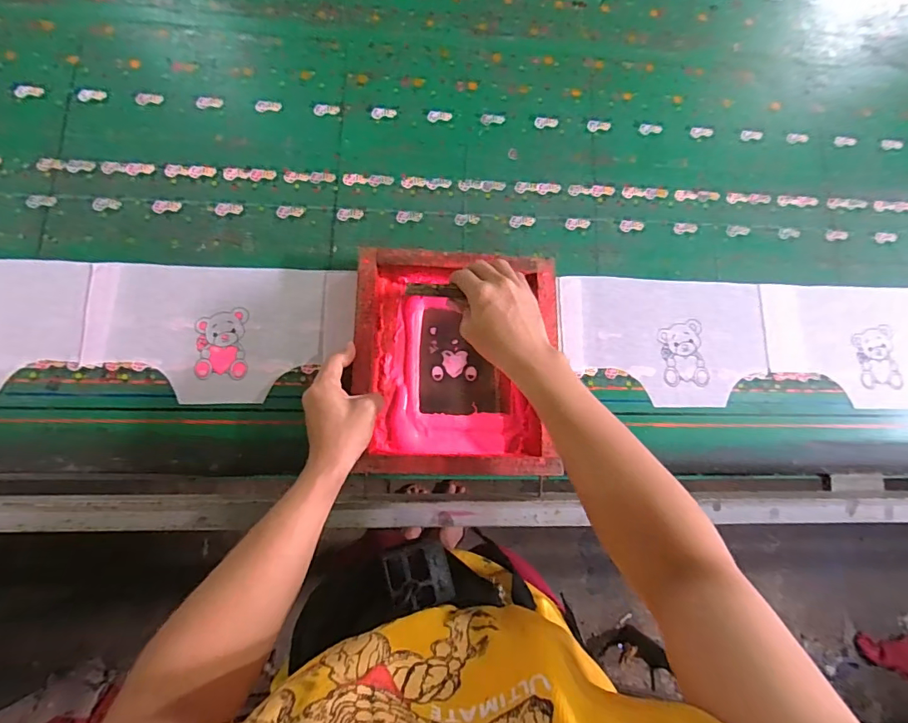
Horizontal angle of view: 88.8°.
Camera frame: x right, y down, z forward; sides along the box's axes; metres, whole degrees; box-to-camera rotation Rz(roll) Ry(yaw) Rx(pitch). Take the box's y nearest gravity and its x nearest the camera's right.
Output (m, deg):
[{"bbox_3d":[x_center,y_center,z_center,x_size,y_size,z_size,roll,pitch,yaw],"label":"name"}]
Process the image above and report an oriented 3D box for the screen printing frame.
[{"bbox_3d":[0.005,0.000,0.559,0.243,0.054,0.261,4,81,-4],"label":"screen printing frame"}]

